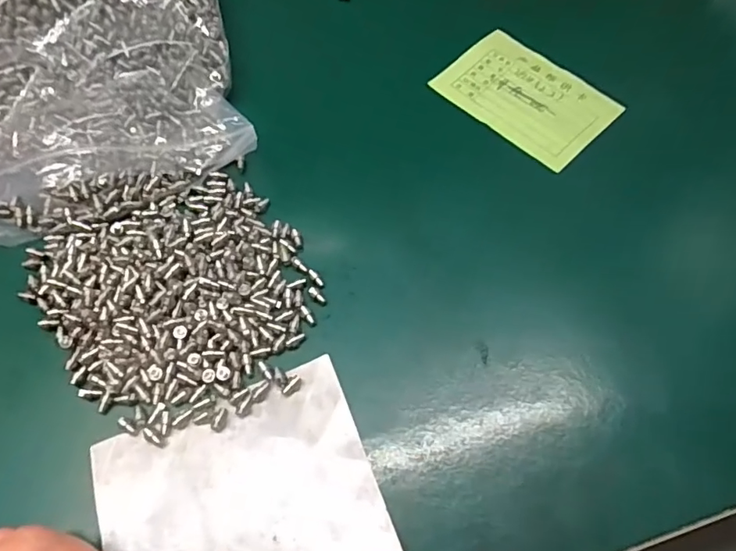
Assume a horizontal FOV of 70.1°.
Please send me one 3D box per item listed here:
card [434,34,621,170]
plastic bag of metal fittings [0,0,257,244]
[{"bbox_3d":[0.095,-0.109,0.316,0.064,0.004,0.097,-42,70,-14],"label":"card"},{"bbox_3d":[-0.168,-0.140,0.297,0.167,0.050,0.211,-16,65,-7],"label":"plastic bag of metal fittings"}]

